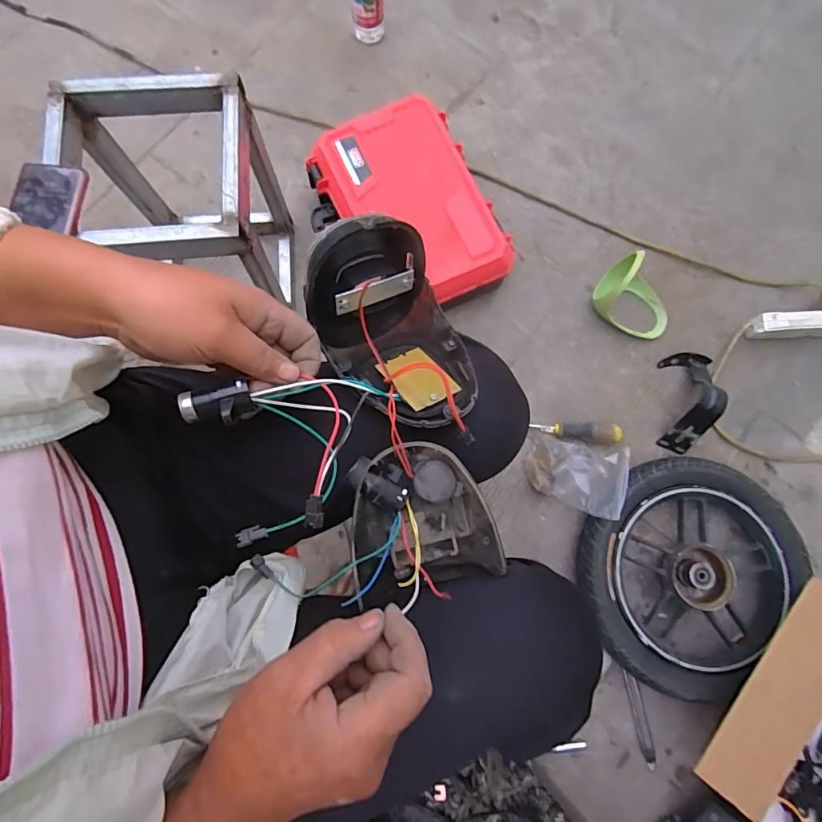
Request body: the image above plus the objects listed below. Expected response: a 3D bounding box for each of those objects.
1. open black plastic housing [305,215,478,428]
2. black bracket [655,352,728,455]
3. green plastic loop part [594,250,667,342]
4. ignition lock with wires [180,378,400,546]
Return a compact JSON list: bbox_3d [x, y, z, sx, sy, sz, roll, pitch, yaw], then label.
[{"bbox_3d":[-0.013,-0.052,0.364,0.101,0.099,0.157,-22,80,-5],"label":"open black plastic housing"},{"bbox_3d":[0.476,-0.025,0.813,0.084,0.088,0.185,15,79,2],"label":"black bracket"},{"bbox_3d":[0.396,-0.199,0.824,0.147,0.105,0.105,24,79,4],"label":"green plastic loop part"},{"bbox_3d":[-0.077,0.024,0.315,0.134,0.043,0.102,-9,75,-1],"label":"ignition lock with wires"}]

